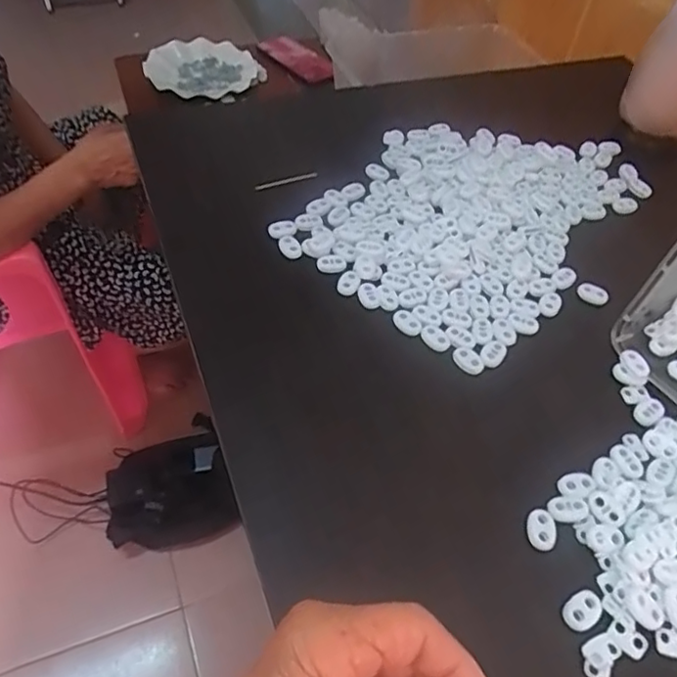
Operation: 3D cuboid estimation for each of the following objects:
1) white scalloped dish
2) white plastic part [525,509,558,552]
[{"bbox_3d":[-0.244,-0.476,1.033,0.193,0.042,0.186,4,52,-5],"label":"white scalloped dish"},{"bbox_3d":[0.115,0.108,0.336,0.017,0.004,0.023,7,53,3],"label":"white plastic part"}]

